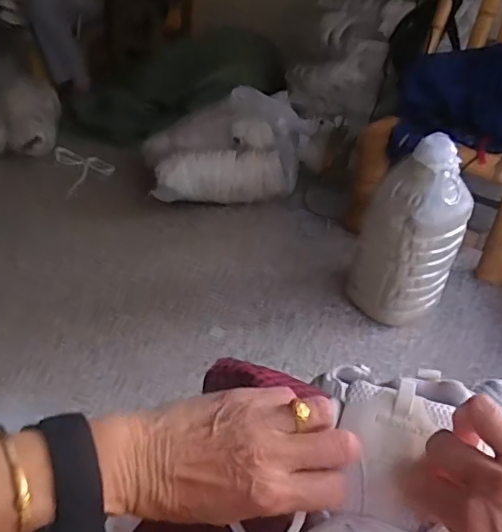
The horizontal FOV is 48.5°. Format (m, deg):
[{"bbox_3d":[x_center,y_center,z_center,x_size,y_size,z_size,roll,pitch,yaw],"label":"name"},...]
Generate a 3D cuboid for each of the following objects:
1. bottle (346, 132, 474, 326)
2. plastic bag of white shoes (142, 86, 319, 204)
[{"bbox_3d":[0.342,-0.065,1.220,0.154,0.406,0.179,-24,43,-36],"label":"bottle"},{"bbox_3d":[-0.057,-0.378,1.740,0.531,0.226,0.345,-6,35,-16],"label":"plastic bag of white shoes"}]

